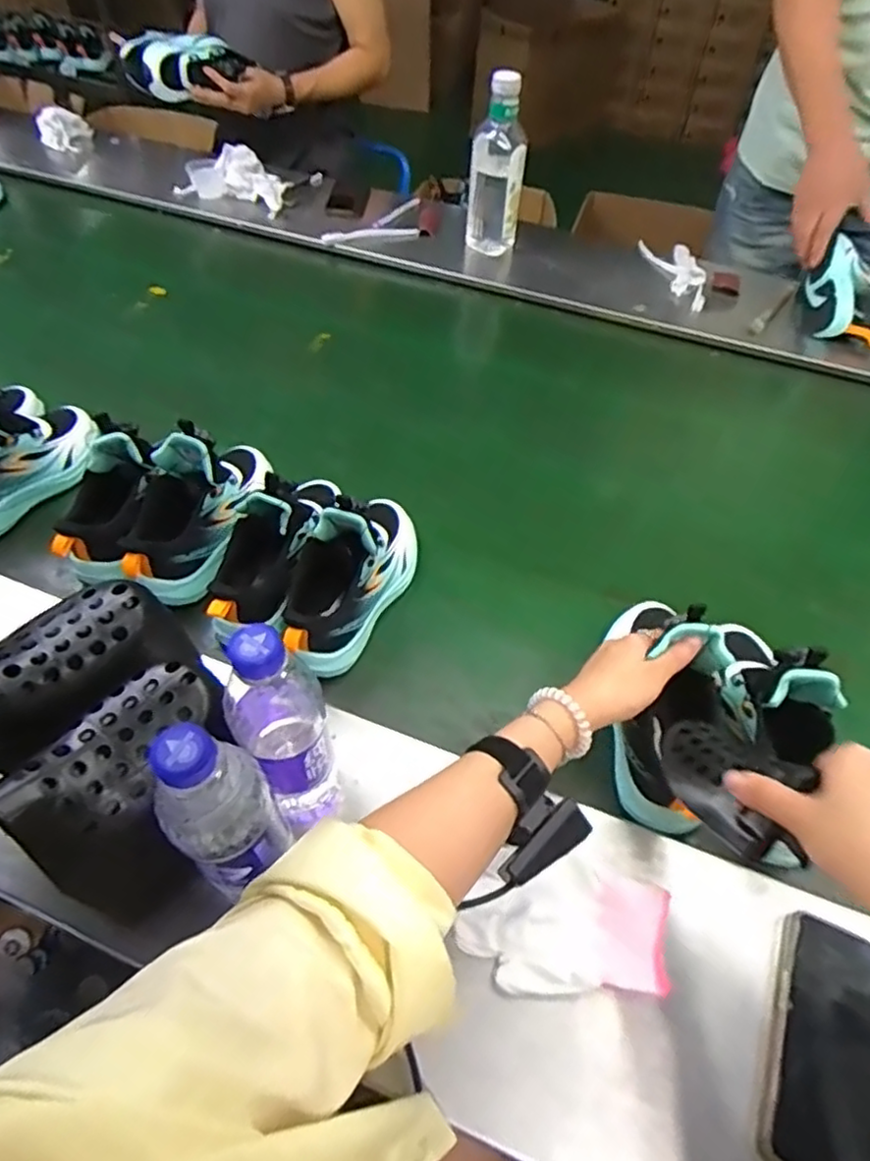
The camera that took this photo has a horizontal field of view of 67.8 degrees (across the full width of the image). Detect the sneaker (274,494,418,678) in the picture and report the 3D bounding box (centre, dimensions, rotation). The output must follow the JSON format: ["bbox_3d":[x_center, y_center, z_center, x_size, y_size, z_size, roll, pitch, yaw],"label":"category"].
[{"bbox_3d":[-0.080,-0.020,0.627,0.077,0.116,0.212,24,55,14],"label":"sneaker"}]

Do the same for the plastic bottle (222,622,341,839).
[{"bbox_3d":[-0.105,0.101,0.446,0.058,0.224,0.071,-18,56,-17],"label":"plastic bottle"}]

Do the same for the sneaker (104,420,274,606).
[{"bbox_3d":[-0.248,-0.091,0.660,0.080,0.117,0.205,6,52,1],"label":"sneaker"}]

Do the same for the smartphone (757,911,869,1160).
[{"bbox_3d":[0.270,0.320,0.446,0.074,0.015,0.154,18,64,15],"label":"smartphone"}]

